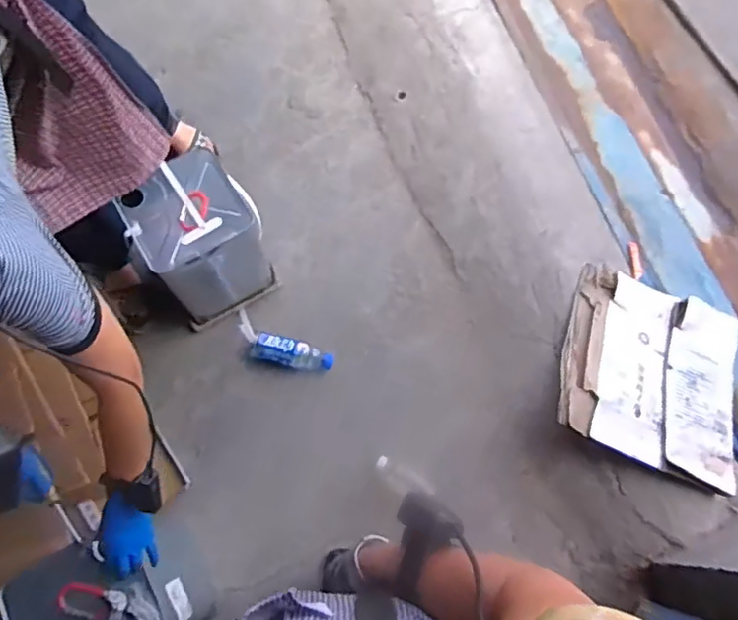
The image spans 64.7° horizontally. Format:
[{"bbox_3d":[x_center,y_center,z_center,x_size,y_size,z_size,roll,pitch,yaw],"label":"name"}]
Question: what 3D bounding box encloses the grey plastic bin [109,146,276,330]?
[{"bbox_3d":[-0.383,-0.162,1.391,0.259,0.350,0.264,-30,75,-10],"label":"grey plastic bin"}]

